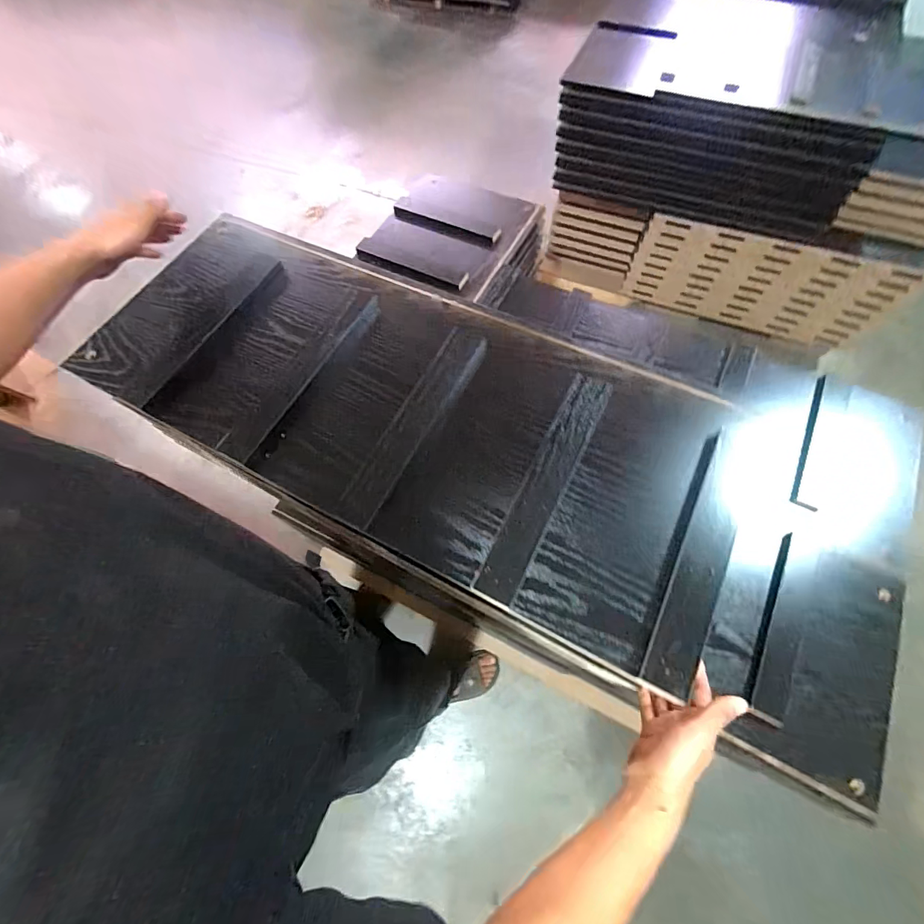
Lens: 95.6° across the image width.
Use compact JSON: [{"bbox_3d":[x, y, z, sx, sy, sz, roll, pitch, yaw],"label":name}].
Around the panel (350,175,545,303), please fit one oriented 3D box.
[{"bbox_3d":[-0.035,-0.580,1.075,0.339,0.065,0.378,25,69,14],"label":"panel"}]

